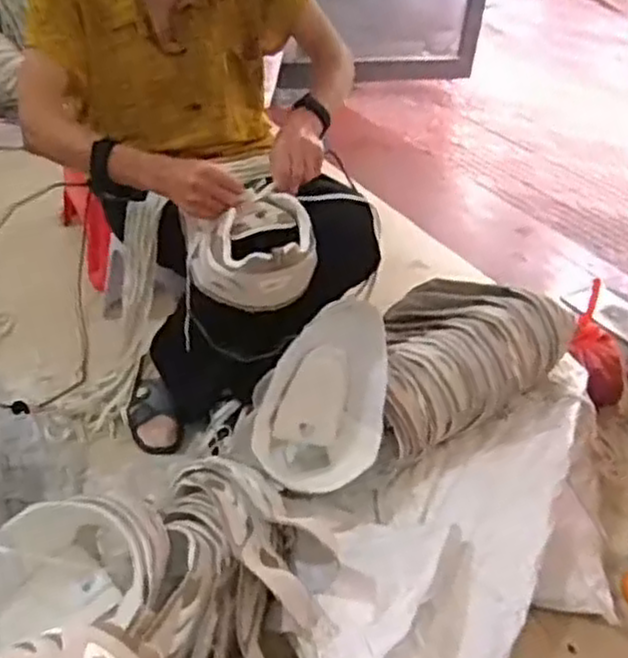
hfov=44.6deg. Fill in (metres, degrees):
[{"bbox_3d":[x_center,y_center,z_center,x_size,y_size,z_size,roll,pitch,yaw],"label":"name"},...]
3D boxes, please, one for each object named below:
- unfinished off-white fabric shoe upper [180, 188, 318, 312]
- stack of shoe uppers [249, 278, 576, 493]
[{"bbox_3d":[-0.091,-0.103,1.016,0.185,0.115,0.128,6,35,-1],"label":"unfinished off-white fabric shoe upper"},{"bbox_3d":[0.143,0.055,1.121,0.527,0.232,0.197,-20,43,-32],"label":"stack of shoe uppers"}]

